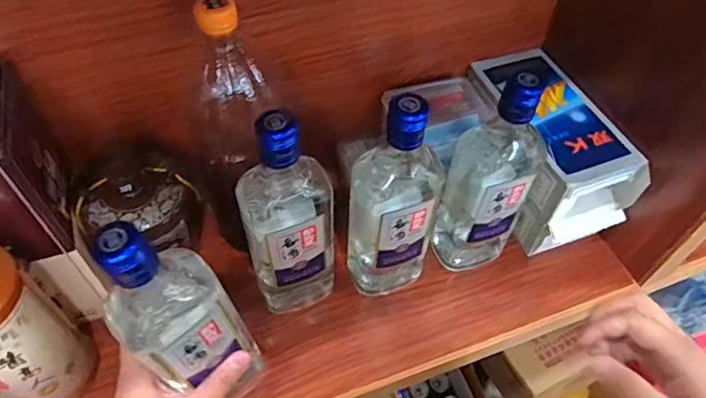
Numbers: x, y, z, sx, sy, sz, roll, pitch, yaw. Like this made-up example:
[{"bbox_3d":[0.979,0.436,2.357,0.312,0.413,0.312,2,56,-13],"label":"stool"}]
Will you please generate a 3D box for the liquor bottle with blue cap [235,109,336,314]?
[{"bbox_3d":[-0.052,0.017,0.442,0.075,0.211,0.052,-8,53,-9],"label":"liquor bottle with blue cap"}]

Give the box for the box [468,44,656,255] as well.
[{"bbox_3d":[0.207,-0.053,0.574,0.097,0.111,0.194,-16,55,-14],"label":"box"}]

